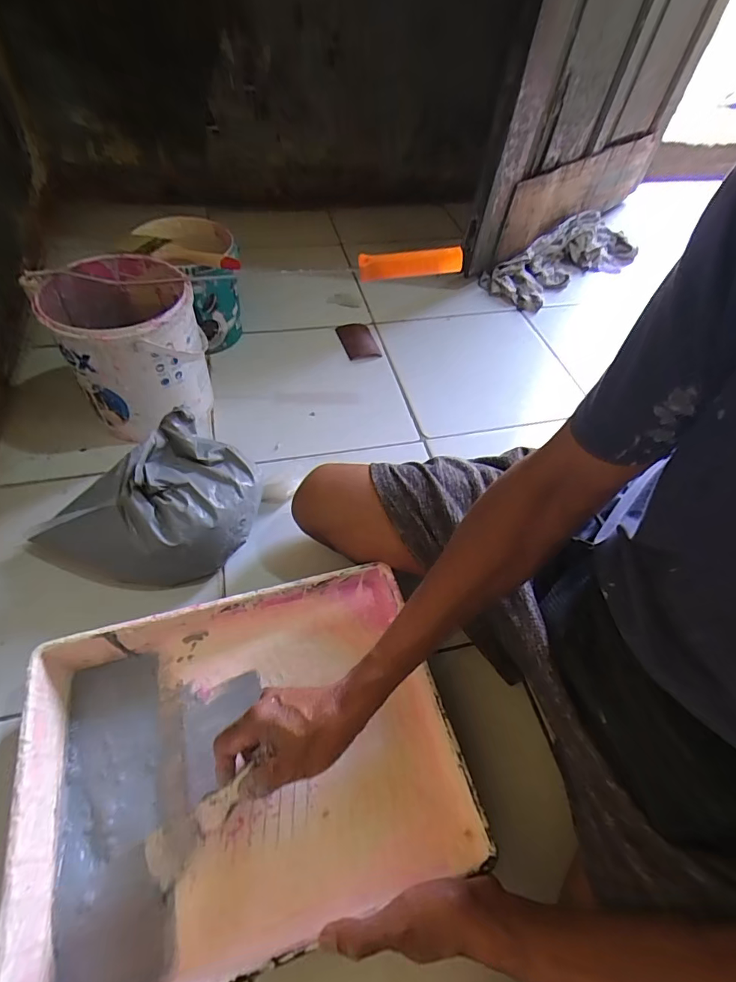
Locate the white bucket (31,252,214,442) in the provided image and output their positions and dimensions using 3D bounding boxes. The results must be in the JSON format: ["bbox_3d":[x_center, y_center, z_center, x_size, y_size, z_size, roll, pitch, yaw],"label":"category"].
[{"bbox_3d":[-0.323,-0.197,0.641,0.169,0.189,0.173,2,54,-3],"label":"white bucket"}]

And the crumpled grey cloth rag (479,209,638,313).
[{"bbox_3d":[0.465,-0.545,1.051,0.460,0.065,0.156,-33,63,-25],"label":"crumpled grey cloth rag"}]

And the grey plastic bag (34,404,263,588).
[{"bbox_3d":[-0.263,0.010,0.533,0.263,0.136,0.172,-10,56,-12],"label":"grey plastic bag"}]

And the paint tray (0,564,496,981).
[{"bbox_3d":[-0.107,0.235,0.410,0.345,0.067,0.271,-12,56,-13],"label":"paint tray"}]

